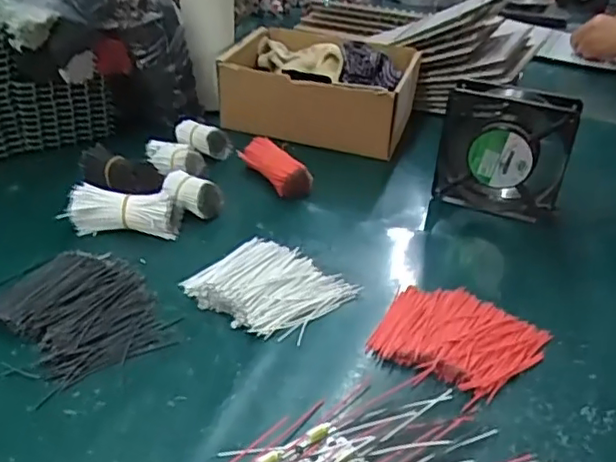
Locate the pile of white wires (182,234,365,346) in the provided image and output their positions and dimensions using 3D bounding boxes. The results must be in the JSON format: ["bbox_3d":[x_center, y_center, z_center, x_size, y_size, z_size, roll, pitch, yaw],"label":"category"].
[{"bbox_3d":[-0.030,0.043,0.487,0.104,0.020,0.099,26,37,29],"label":"pile of white wires"}]

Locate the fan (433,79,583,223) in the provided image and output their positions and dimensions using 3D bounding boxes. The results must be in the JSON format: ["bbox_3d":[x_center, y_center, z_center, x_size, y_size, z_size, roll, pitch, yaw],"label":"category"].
[{"bbox_3d":[0.186,-0.070,0.587,0.117,0.130,0.031,11,32,10],"label":"fan"}]

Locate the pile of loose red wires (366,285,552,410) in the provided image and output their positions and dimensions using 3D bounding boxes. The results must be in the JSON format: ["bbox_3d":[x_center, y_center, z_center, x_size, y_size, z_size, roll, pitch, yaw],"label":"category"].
[{"bbox_3d":[0.107,0.076,0.447,0.107,0.014,0.100,26,37,30],"label":"pile of loose red wires"}]

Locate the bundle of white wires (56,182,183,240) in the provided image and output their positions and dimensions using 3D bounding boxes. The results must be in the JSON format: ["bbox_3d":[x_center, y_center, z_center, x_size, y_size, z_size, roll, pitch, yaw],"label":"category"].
[{"bbox_3d":[-0.161,-0.017,0.538,0.094,0.037,0.035,2,32,-5],"label":"bundle of white wires"}]

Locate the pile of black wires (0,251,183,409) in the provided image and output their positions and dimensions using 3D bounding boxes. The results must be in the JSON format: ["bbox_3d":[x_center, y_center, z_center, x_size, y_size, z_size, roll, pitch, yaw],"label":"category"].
[{"bbox_3d":[-0.167,0.053,0.444,0.105,0.018,0.131,-22,41,-37],"label":"pile of black wires"}]

